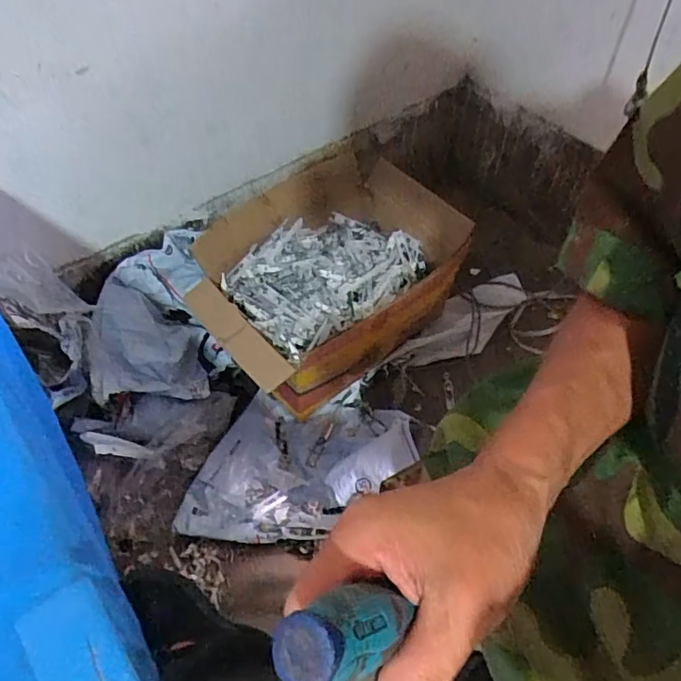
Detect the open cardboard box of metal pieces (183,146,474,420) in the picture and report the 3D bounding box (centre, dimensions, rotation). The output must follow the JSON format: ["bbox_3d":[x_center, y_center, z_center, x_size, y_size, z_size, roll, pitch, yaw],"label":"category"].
[{"bbox_3d":[-0.004,-0.130,1.123,0.585,0.259,0.389,-33,60,-22],"label":"open cardboard box of metal pieces"}]

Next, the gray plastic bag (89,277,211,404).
[{"bbox_3d":[-0.351,0.007,0.991,0.172,0.149,0.190,-7,54,-6],"label":"gray plastic bag"}]

